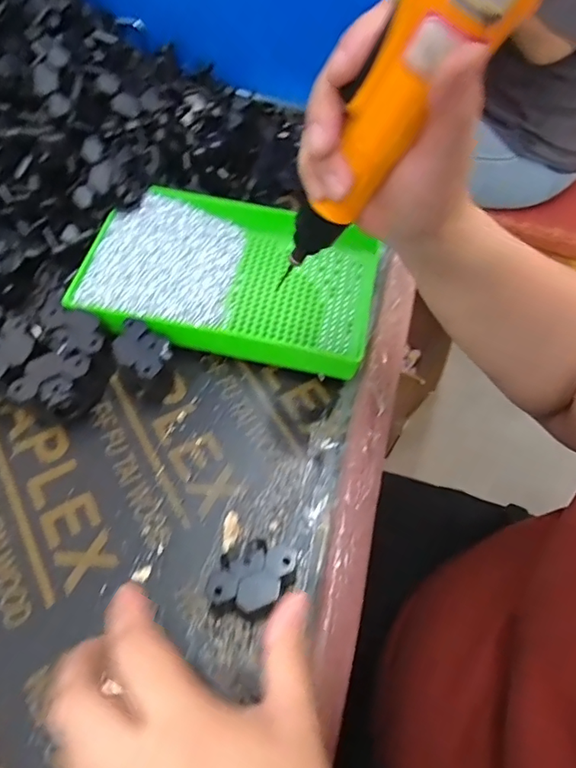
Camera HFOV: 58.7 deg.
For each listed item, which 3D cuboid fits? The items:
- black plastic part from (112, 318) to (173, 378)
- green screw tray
[{"bbox_3d":[-0.111,-0.027,0.393,0.048,0.010,0.036,36,64,15],"label":"black plastic part"},{"bbox_3d":[-0.047,-0.095,0.455,0.242,0.038,0.157,13,61,3],"label":"green screw tray"}]

